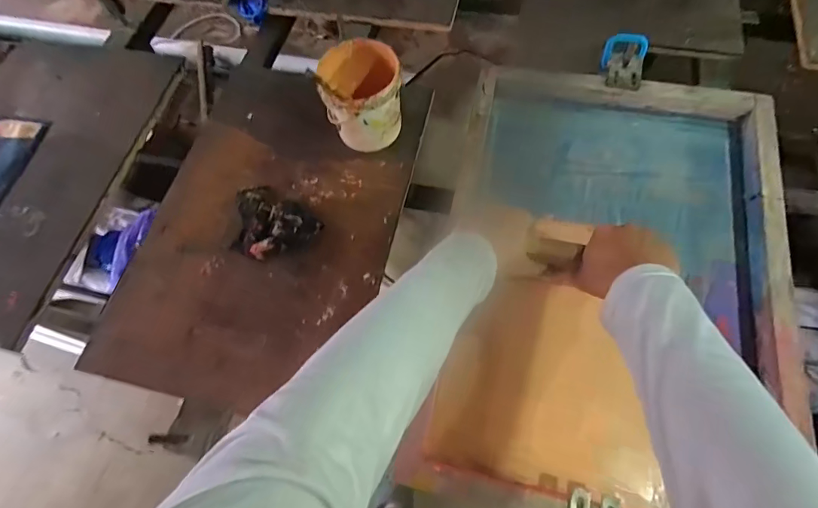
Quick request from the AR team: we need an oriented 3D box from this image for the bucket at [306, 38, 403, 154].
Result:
[{"bbox_3d":[-0.076,-0.252,0.678,0.123,0.107,0.133,-16,66,-4],"label":"bucket"}]

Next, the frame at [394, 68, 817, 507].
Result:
[{"bbox_3d":[0.276,0.009,0.586,0.440,0.051,0.661,11,67,8],"label":"frame"}]

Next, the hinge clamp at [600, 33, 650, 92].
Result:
[{"bbox_3d":[0.368,-0.331,0.721,0.071,0.044,0.123,18,69,11],"label":"hinge clamp"}]

